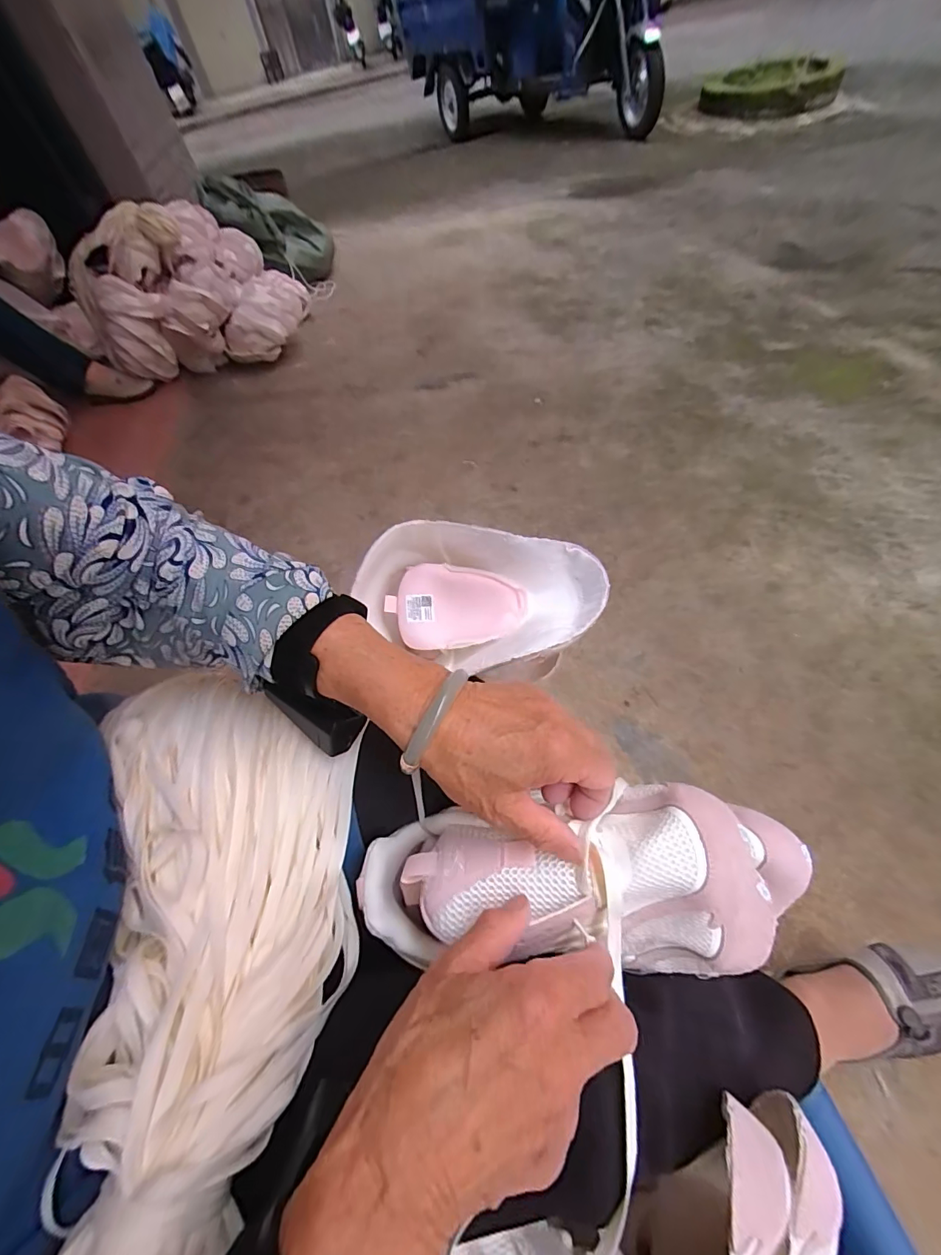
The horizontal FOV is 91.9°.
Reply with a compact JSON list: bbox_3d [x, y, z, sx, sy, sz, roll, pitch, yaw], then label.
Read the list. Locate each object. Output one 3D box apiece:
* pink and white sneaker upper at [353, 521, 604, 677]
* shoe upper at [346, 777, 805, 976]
[{"bbox_3d":[0.008,-0.021,0.396,0.207,0.090,0.121,6,57,14],"label":"pink and white sneaker upper"},{"bbox_3d":[0.072,0.165,0.297,0.277,0.108,0.096,-4,54,4],"label":"shoe upper"}]

